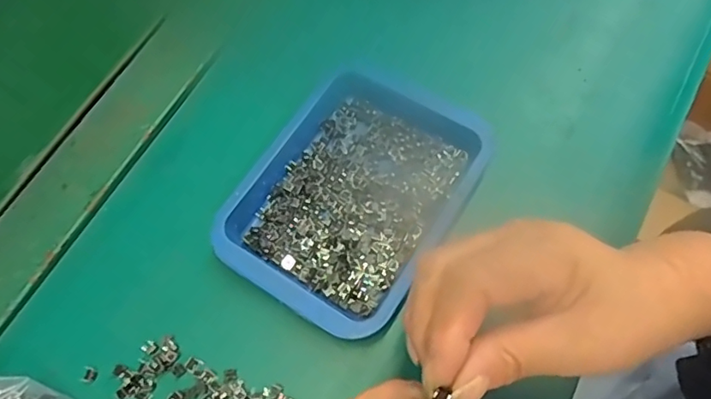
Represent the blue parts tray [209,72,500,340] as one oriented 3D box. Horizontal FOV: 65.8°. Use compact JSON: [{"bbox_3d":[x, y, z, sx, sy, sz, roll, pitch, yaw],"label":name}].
[{"bbox_3d":[-0.002,-0.006,0.338,0.121,0.026,0.158,30,73,15],"label":"blue parts tray"}]

